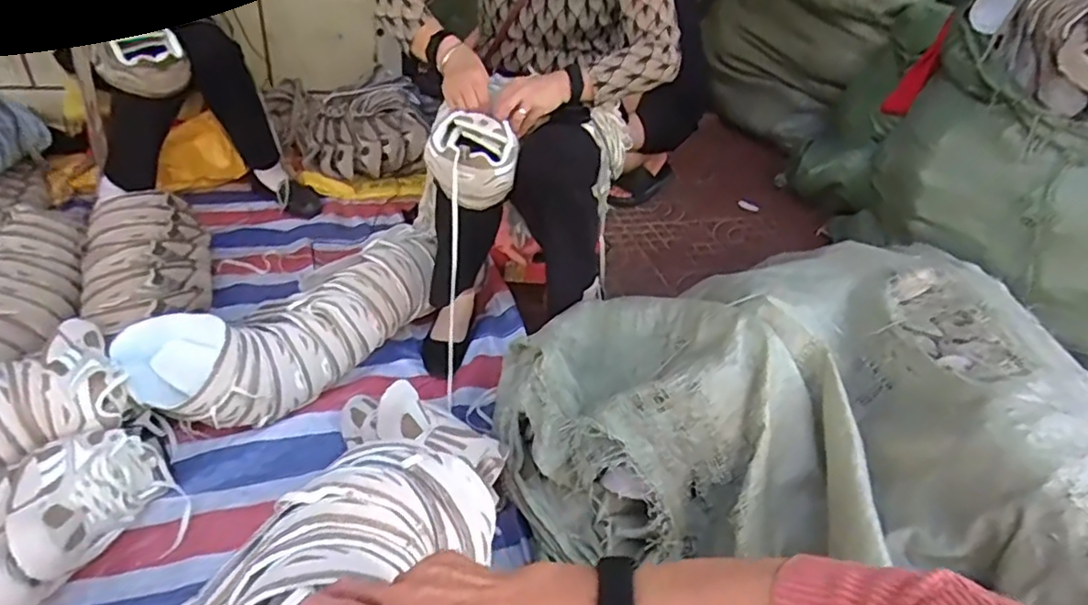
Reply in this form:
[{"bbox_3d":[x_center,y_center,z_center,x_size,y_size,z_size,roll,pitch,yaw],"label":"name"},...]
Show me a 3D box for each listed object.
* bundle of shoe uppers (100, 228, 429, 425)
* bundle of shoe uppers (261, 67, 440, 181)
[{"bbox_3d":[-0.454,0.022,1.166,0.235,0.156,0.578,31,42,29],"label":"bundle of shoe uppers"},{"bbox_3d":[-0.547,-0.513,1.788,0.451,0.165,0.379,-8,39,-20],"label":"bundle of shoe uppers"}]

